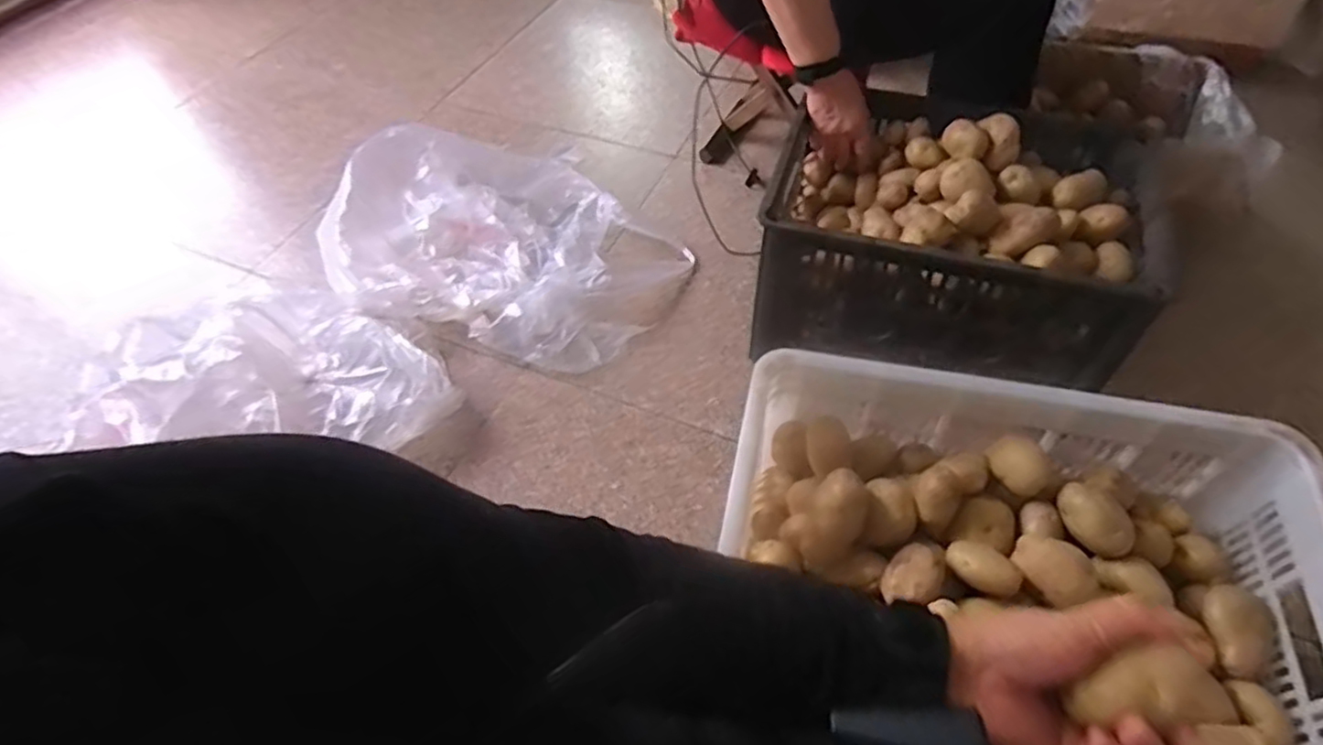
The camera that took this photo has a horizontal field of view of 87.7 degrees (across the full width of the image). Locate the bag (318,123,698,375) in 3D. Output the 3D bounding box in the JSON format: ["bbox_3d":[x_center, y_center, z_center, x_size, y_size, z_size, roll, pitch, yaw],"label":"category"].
[{"bbox_3d":[-0.261,-0.243,1.225,0.588,0.176,0.436,10,54,11],"label":"bag"}]

